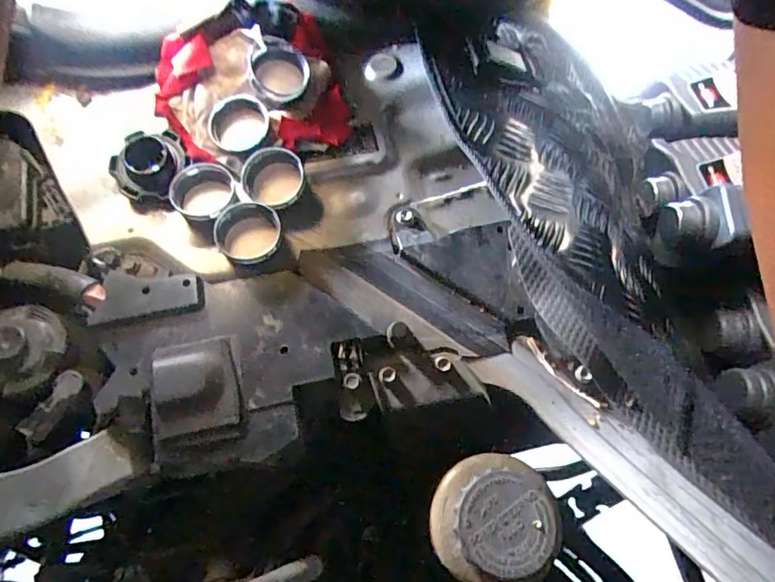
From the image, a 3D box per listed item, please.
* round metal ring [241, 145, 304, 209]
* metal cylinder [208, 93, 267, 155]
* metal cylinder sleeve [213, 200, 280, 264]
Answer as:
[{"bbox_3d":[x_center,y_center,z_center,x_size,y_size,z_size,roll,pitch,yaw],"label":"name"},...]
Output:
[{"bbox_3d":[-0.093,-0.091,0.435,0.050,0.019,0.059,-40,74,-16],"label":"round metal ring"},{"bbox_3d":[-0.127,-0.143,0.448,0.048,0.014,0.054,-22,70,-10],"label":"metal cylinder"},{"bbox_3d":[-0.109,-0.044,0.410,0.049,0.022,0.055,14,68,4],"label":"metal cylinder sleeve"}]

